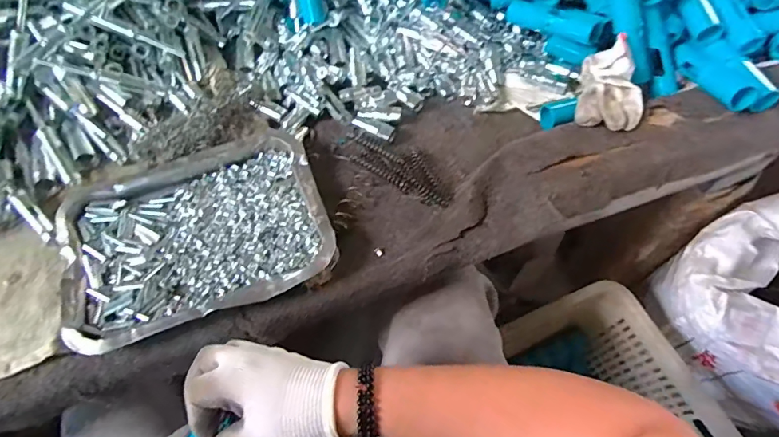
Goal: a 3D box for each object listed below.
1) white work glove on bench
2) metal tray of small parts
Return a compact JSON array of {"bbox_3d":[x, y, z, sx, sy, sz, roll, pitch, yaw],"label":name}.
[{"bbox_3d":[0.250,-0.147,0.522,0.069,0.038,0.113,15,61,8],"label":"white work glove on bench"},{"bbox_3d":[-0.190,0.011,0.470,0.245,0.025,0.188,-17,61,-10],"label":"metal tray of small parts"}]

